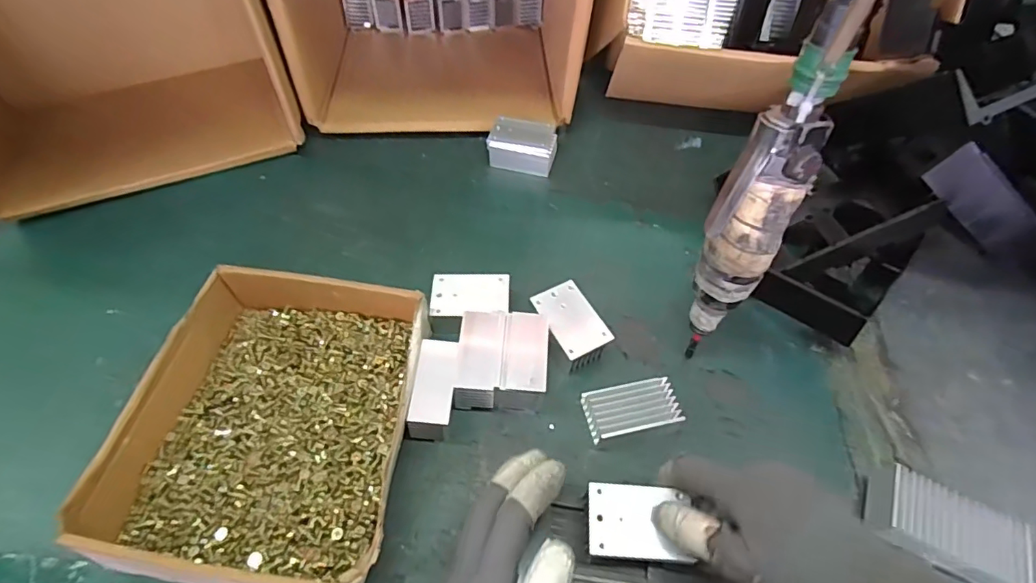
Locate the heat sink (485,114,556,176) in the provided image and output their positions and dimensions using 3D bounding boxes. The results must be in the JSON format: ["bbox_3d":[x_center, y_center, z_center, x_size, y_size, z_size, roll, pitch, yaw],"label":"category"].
[{"bbox_3d":[0.005,-0.155,0.557,0.069,0.033,0.049,15,58,7],"label":"heat sink"}]

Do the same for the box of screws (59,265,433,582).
[{"bbox_3d":[-0.172,0.093,0.381,0.189,0.053,0.216,8,57,3],"label":"box of screws"}]

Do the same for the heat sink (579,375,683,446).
[{"bbox_3d":[0.086,0.092,0.399,0.066,0.029,0.038,-8,58,-7],"label":"heat sink"}]

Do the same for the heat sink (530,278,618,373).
[{"bbox_3d":[0.044,0.029,0.440,0.042,0.031,0.065,-25,61,-17],"label":"heat sink"}]

